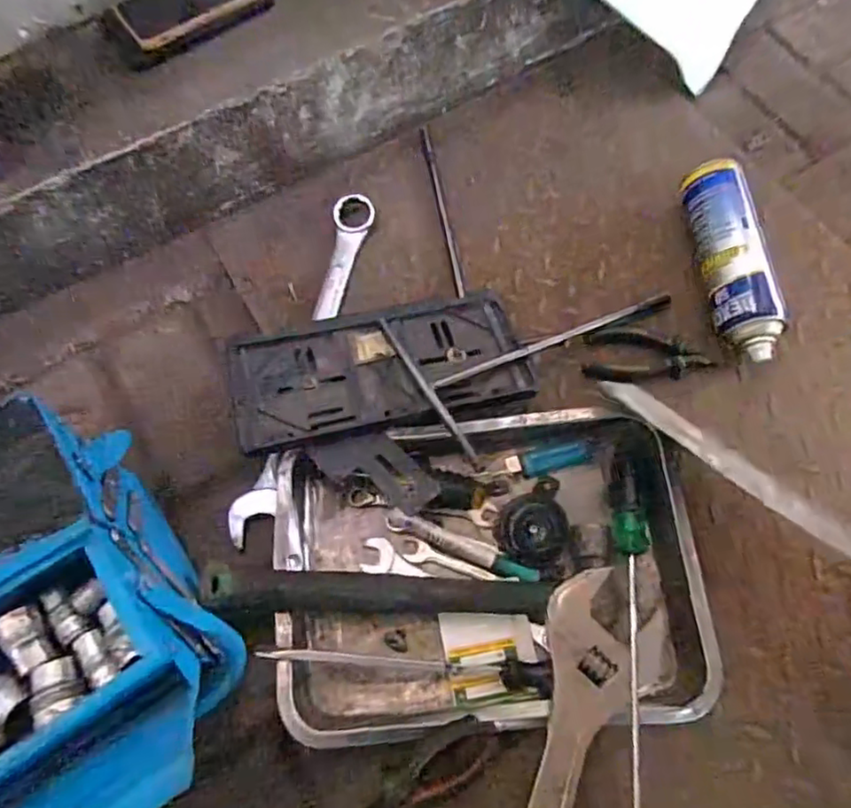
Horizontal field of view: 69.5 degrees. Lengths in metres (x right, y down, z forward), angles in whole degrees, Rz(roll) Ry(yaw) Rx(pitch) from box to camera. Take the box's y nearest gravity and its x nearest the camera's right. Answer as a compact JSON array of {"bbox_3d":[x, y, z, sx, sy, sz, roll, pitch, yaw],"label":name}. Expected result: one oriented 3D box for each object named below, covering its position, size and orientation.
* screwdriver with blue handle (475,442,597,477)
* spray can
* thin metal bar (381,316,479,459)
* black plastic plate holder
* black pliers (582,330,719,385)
[{"bbox_3d":[0.107,0.056,0.587,0.115,0.017,0.022,-13,69,-5],"label":"screwdriver with blue handle"},{"bbox_3d":[0.319,-0.148,0.647,0.068,0.063,0.227,-1,69,0],"label":"spray can"},{"bbox_3d":[-0.001,-0.019,0.575,0.009,0.012,0.186,-26,55,-9],"label":"thin metal bar"},{"bbox_3d":[-0.042,-0.041,0.602,0.283,0.013,0.151,-9,57,-10],"label":"black plastic plate holder"},{"bbox_3d":[0.228,-0.051,0.631,0.129,0.010,0.055,-3,69,-1],"label":"black pliers"}]

